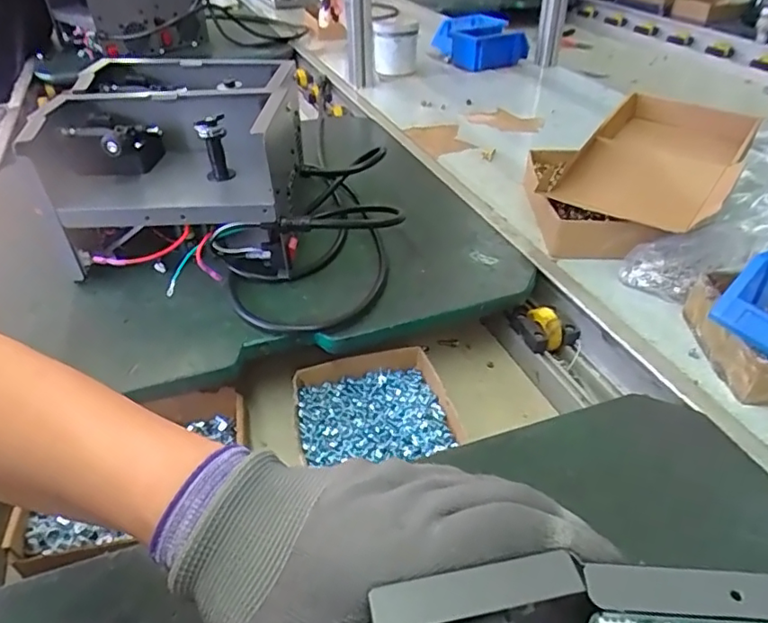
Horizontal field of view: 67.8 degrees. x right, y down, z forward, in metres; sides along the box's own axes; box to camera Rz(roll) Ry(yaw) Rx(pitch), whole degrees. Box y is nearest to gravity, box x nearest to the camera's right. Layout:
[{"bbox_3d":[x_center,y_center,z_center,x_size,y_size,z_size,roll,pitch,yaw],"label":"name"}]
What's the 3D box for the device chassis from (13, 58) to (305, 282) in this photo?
[{"bbox_3d":[-0.230,-0.167,0.664,0.255,0.159,0.321,-1,37,-3],"label":"device chassis"}]

